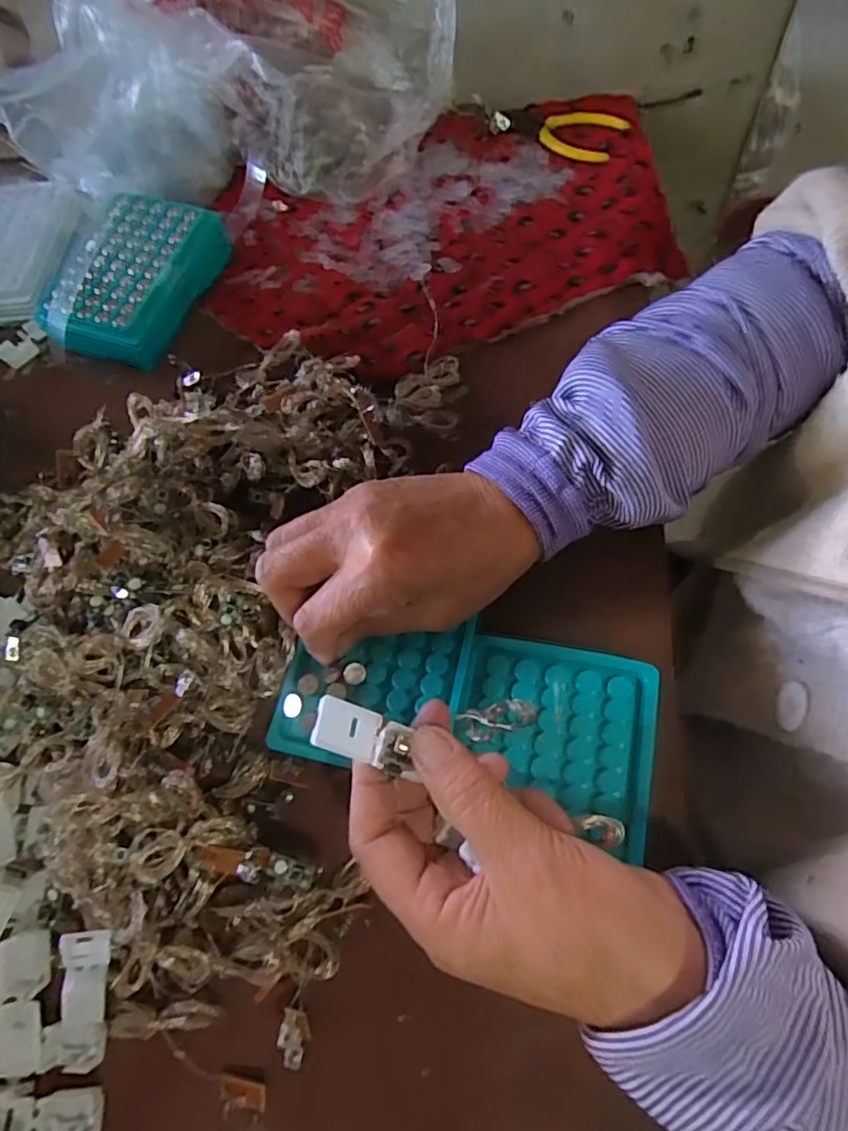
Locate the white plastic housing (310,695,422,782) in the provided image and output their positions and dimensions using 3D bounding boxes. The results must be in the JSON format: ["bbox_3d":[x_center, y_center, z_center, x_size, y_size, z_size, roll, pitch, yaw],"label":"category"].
[{"bbox_3d":[-0.023,0.067,0.232,0.044,0.006,0.019,29,68,-21],"label":"white plastic housing"}]

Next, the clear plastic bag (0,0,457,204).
[{"bbox_3d":[-0.149,-0.377,0.450,0.332,0.112,0.129,7,67,11],"label":"clear plastic bag"}]

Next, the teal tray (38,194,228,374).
[{"bbox_3d":[-0.227,-0.226,0.447,0.113,0.031,0.133,14,69,13],"label":"teal tray"}]

